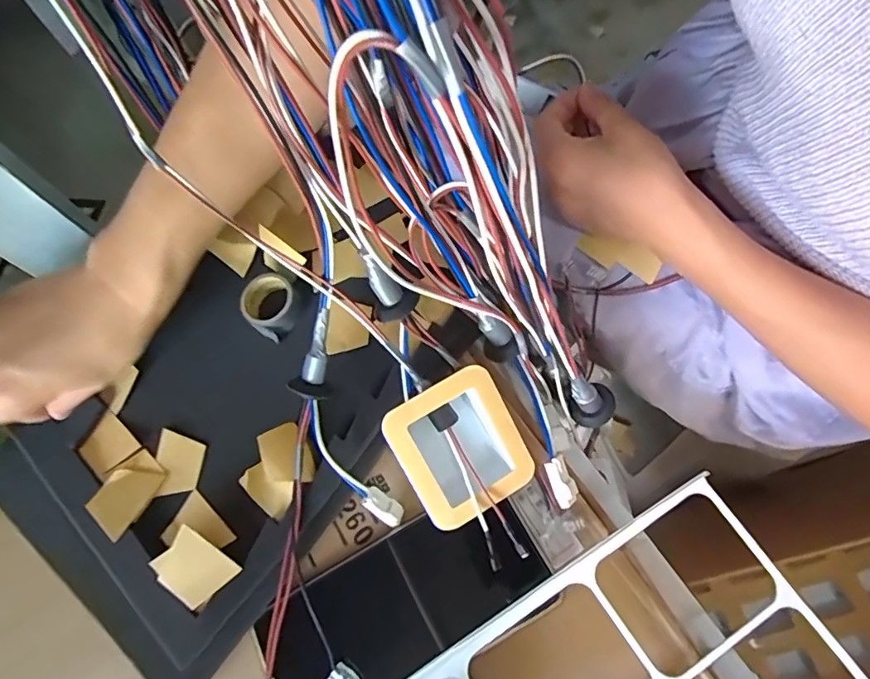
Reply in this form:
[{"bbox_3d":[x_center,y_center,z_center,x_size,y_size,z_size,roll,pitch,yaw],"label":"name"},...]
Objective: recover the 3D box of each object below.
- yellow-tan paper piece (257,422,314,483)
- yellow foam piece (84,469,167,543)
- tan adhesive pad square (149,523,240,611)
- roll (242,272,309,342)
[{"bbox_3d":[-0.089,0.068,0.306,0.027,0.012,0.035,-21,66,-2],"label":"yellow-tan paper piece"},{"bbox_3d":[-0.194,0.096,0.317,0.033,0.007,0.041,25,67,16],"label":"yellow foam piece"},{"bbox_3d":[-0.137,0.130,0.289,0.041,0.010,0.031,32,75,18],"label":"tan adhesive pad square"},{"bbox_3d":[-0.110,-0.025,0.352,0.039,0.020,0.044,39,77,20],"label":"roll"}]

